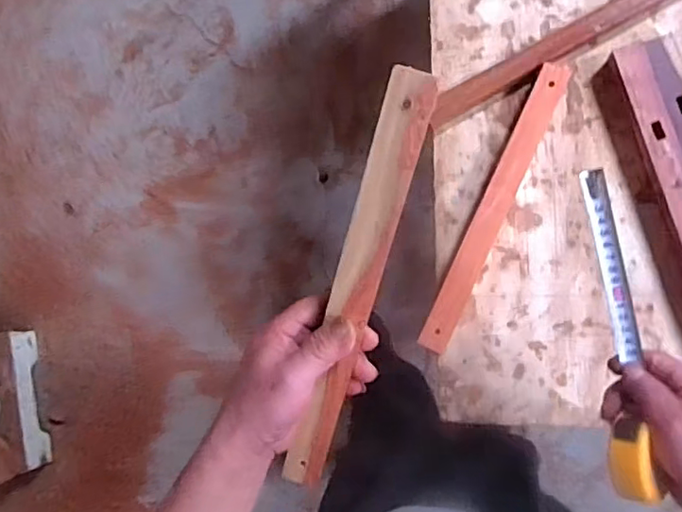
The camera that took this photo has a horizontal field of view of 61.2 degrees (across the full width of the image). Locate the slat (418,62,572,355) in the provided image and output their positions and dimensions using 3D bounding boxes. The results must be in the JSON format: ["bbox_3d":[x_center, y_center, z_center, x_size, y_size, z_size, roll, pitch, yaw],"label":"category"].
[{"bbox_3d":[0.164,-0.053,0.620,0.030,0.018,0.331,25,92,8],"label":"slat"}]

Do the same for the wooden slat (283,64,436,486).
[{"bbox_3d":[0.008,0.033,0.408,0.030,0.014,0.320,18,112,8],"label":"wooden slat"}]

